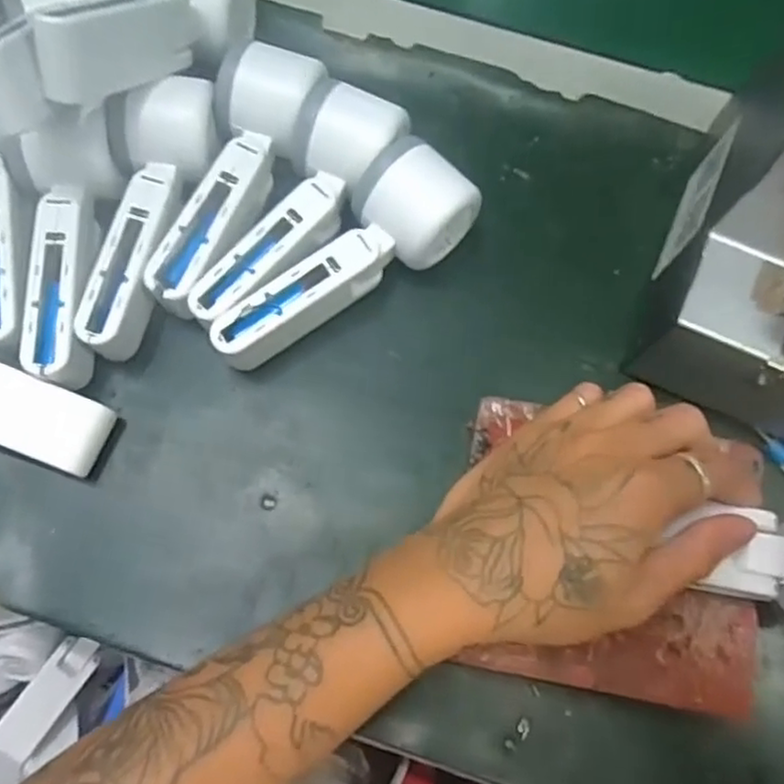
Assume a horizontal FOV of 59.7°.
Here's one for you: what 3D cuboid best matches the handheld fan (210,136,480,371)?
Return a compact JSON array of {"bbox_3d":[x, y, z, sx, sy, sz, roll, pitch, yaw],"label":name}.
[{"bbox_3d":[-0.026,-0.068,0.385,0.164,0.053,0.055,-43,78,-13],"label":"handheld fan"}]

